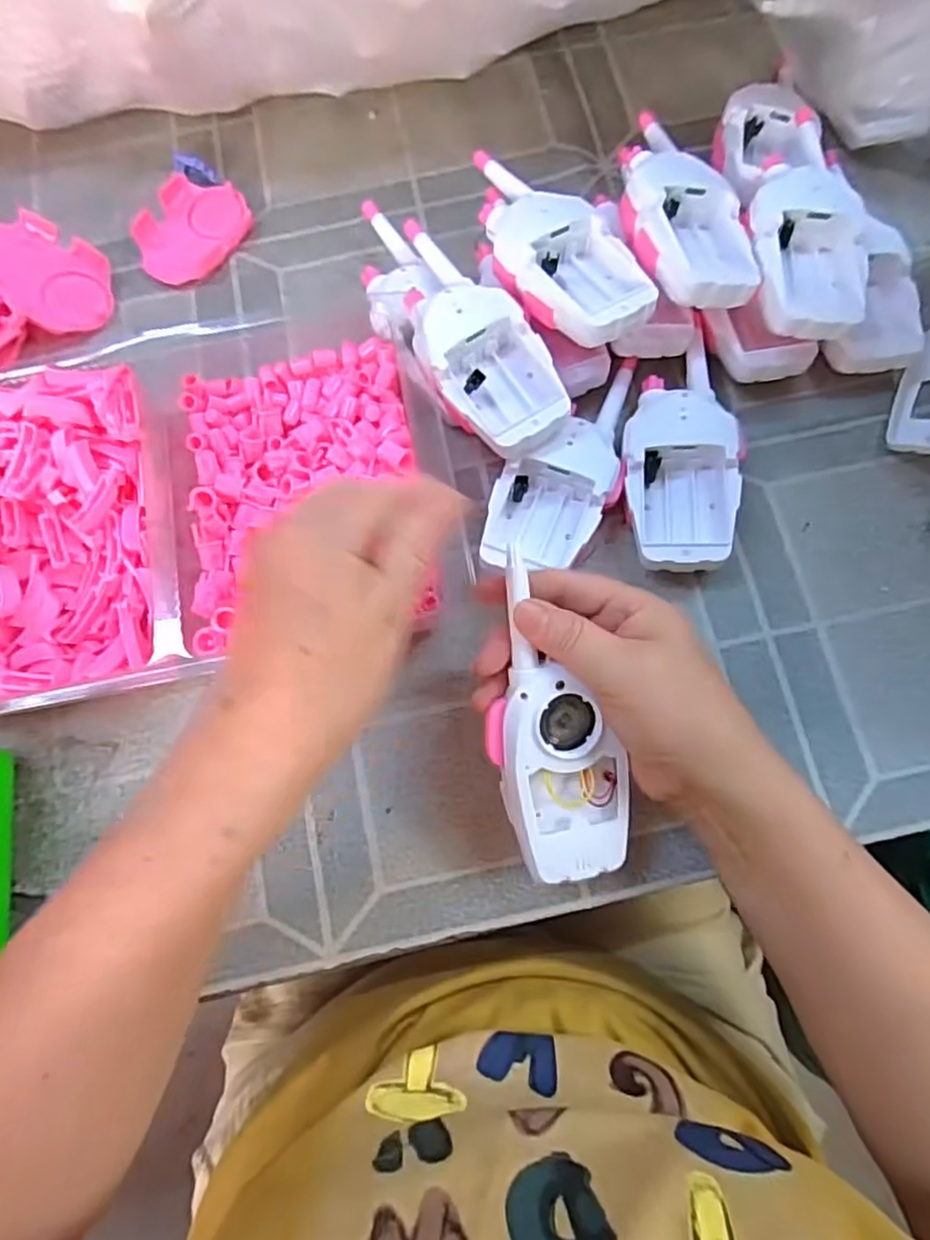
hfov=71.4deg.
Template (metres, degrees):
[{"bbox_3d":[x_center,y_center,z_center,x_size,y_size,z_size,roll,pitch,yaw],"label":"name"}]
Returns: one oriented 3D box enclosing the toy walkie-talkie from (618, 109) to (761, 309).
[{"bbox_3d":[0.128,-0.240,0.378,0.064,0.027,0.133,-19,75,-3],"label":"toy walkie-talkie"}]

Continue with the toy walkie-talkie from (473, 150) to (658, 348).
[{"bbox_3d":[0.044,-0.225,0.385,0.063,0.032,0.162,-38,77,-8],"label":"toy walkie-talkie"}]

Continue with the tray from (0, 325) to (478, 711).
[{"bbox_3d":[-0.181,-0.078,0.379,0.322,0.049,0.220,-13,75,-2],"label":"tray"}]

